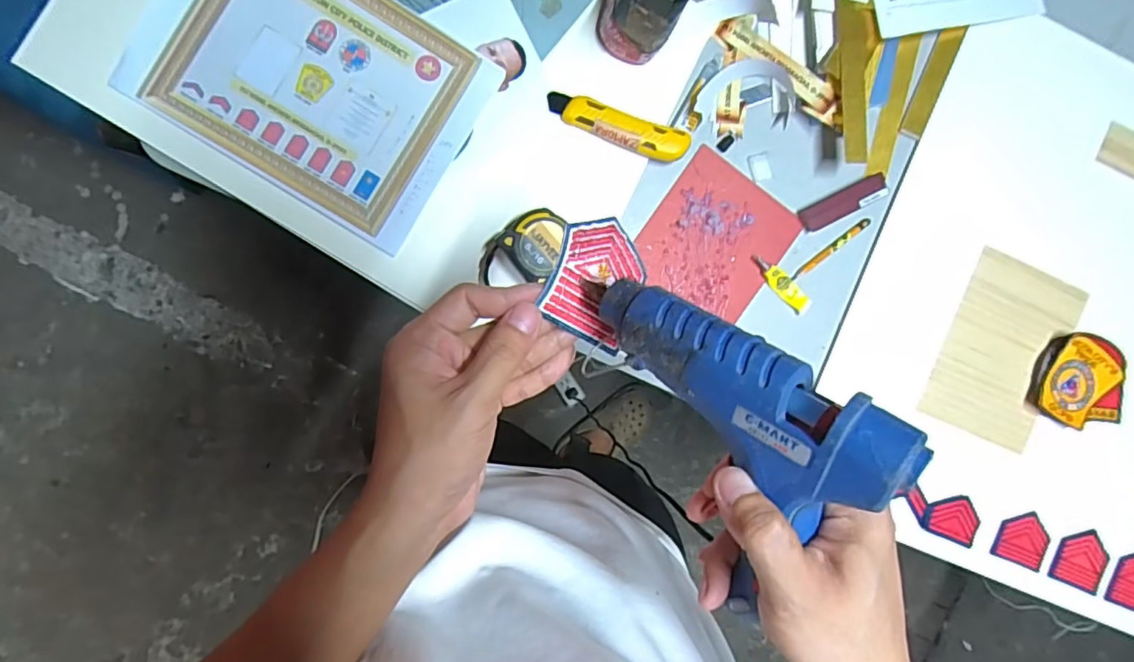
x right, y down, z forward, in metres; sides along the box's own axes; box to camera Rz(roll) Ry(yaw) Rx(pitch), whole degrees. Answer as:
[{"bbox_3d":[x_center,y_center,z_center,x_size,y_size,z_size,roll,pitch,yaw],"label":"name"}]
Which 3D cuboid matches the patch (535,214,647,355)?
[{"bbox_3d":[0.017,-0.030,0.322,0.059,0.006,0.069,32,72,-35],"label":"patch"}]

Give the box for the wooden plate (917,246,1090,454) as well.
[{"bbox_3d":[0.484,0.022,0.644,0.125,0.009,0.193,22,89,-7],"label":"wooden plate"}]

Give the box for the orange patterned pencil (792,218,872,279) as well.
[{"bbox_3d":[0.284,-0.088,0.626,0.098,0.010,0.012,-37,95,-4],"label":"orange patterned pencil"}]

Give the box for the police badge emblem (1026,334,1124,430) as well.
[{"bbox_3d":[0.569,0.055,0.643,0.099,0.025,0.100,11,91,-7],"label":"police badge emblem"}]

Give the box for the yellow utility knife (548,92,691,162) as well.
[{"bbox_3d":[0.051,-0.204,0.588,0.144,0.020,0.033,17,90,-7],"label":"yellow utility knife"}]

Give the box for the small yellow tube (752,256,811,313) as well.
[{"bbox_3d":[0.230,-0.052,0.623,0.079,0.006,0.025,45,87,-6],"label":"small yellow tube"}]

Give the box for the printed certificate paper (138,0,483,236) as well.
[{"bbox_3d":[-0.240,-0.242,0.557,0.244,0.005,0.202,31,88,-6],"label":"printed certificate paper"}]

